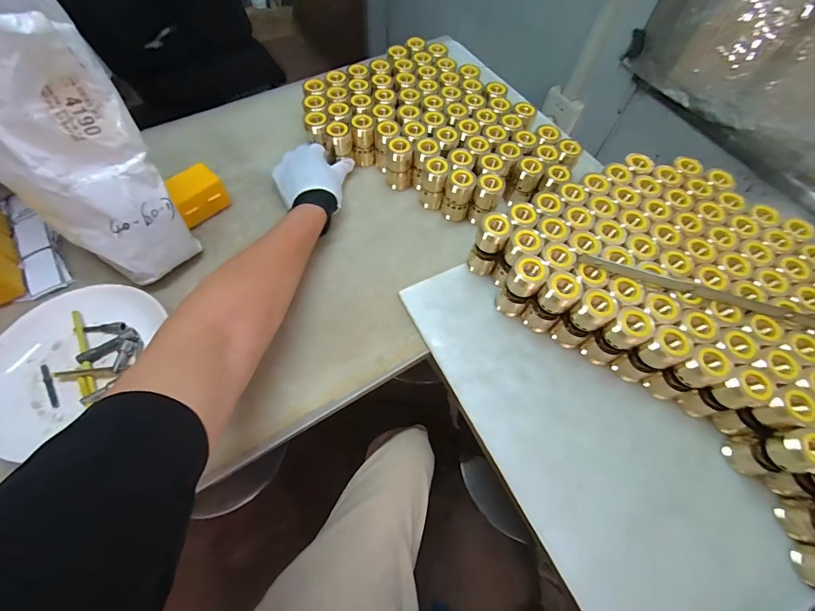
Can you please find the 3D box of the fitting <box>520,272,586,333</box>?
[{"bbox_3d":[0.182,-0.002,0.453,0.039,0.101,0.040,2,62,-3],"label":"fitting"}]

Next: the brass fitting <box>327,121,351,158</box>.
[{"bbox_3d":[-0.108,-0.264,0.571,0.034,0.042,0.032,-4,62,-7],"label":"brass fitting"}]

